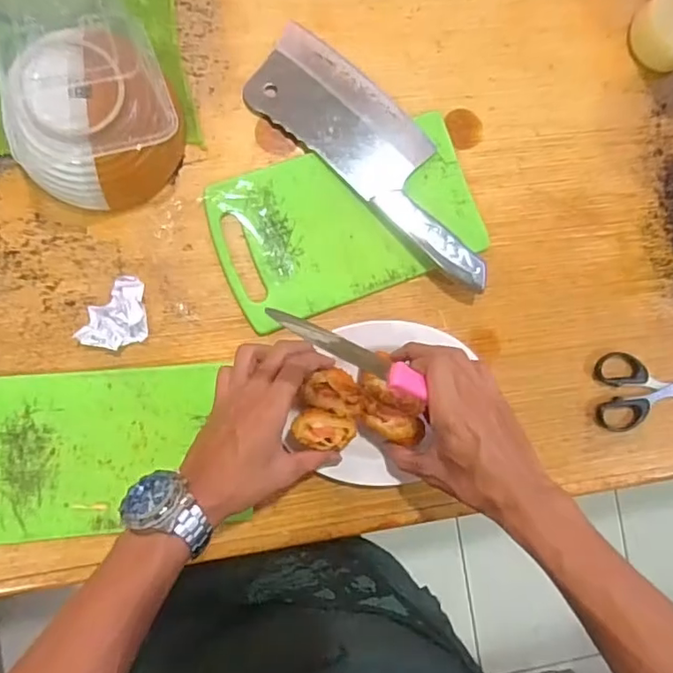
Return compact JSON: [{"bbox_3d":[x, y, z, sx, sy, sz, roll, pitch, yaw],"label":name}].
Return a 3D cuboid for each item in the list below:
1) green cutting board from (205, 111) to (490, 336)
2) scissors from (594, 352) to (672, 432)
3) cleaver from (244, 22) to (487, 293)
[{"bbox_3d":[0.012,-0.103,0.506,0.234,0.010,0.136,-19,91,-8],"label":"green cutting board"},{"bbox_3d":[0.324,0.050,0.545,0.152,0.009,0.072,-4,89,-7],"label":"scissors"},{"bbox_3d":[0.044,-0.164,0.503,0.269,0.029,0.089,42,84,-4],"label":"cleaver"}]

